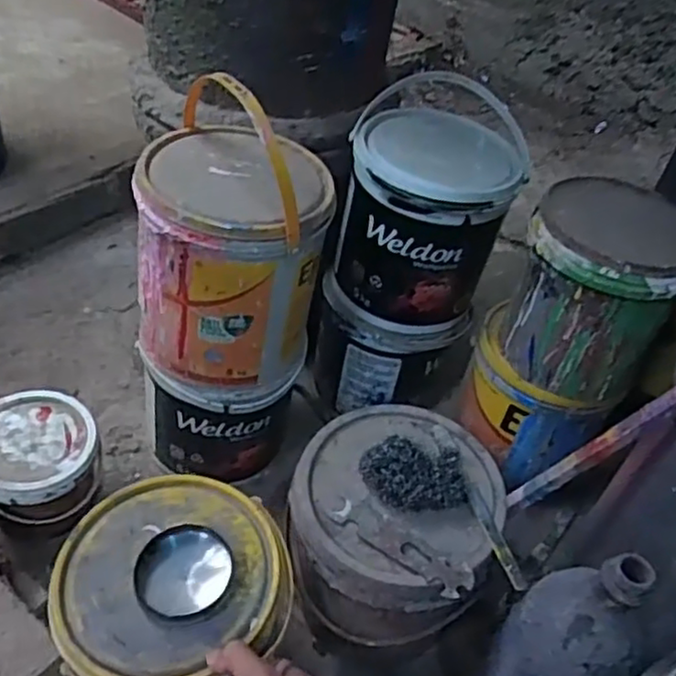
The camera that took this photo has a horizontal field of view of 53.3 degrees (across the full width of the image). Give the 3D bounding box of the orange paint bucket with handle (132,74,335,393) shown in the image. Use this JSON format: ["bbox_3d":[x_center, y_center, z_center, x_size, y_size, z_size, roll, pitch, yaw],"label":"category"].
[{"bbox_3d":[-0.098,-0.097,0.641,0.164,0.282,0.154,4,45,-4],"label":"orange paint bucket with handle"}]

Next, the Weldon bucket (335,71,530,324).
[{"bbox_3d":[0.093,-0.132,0.760,0.171,0.190,0.167,4,45,-4],"label":"Weldon bucket"}]

